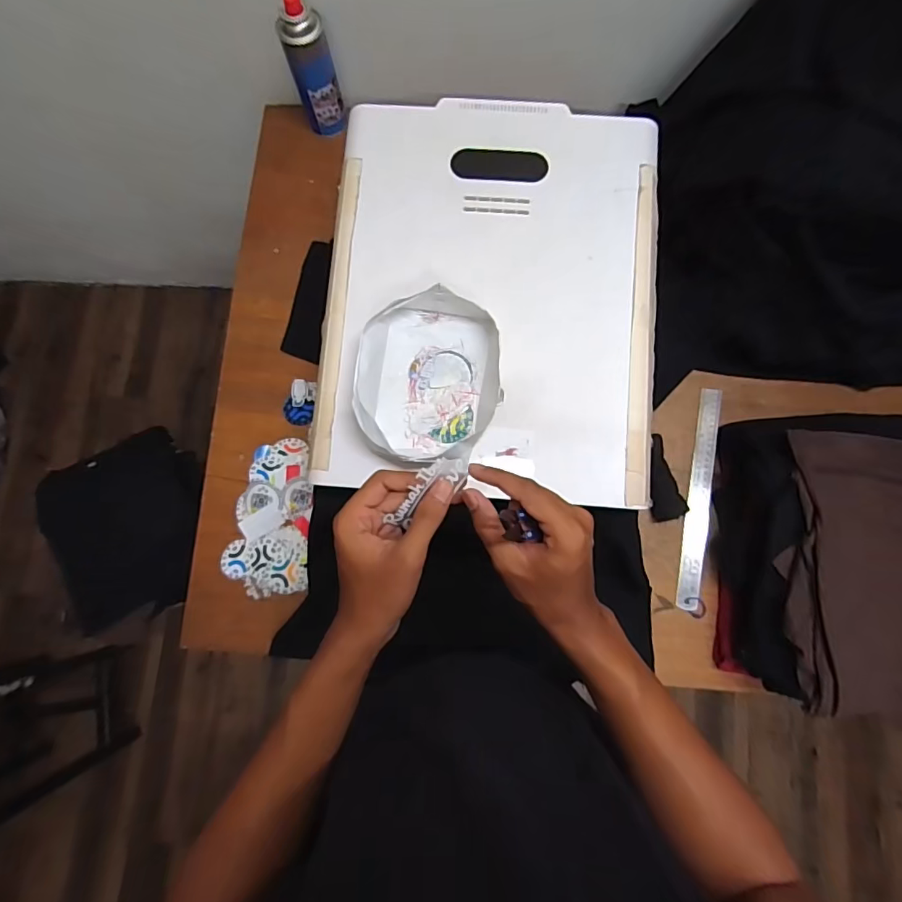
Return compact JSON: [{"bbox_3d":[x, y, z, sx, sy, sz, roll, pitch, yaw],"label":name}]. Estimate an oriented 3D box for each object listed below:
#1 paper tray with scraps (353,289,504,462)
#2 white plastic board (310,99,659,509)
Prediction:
[{"bbox_3d":[-0.026,-0.084,0.566,0.157,0.046,0.185,1,81,0],"label":"paper tray with scraps"},{"bbox_3d":[0.049,-0.200,0.606,0.398,0.025,0.495,5,81,1],"label":"white plastic board"}]

